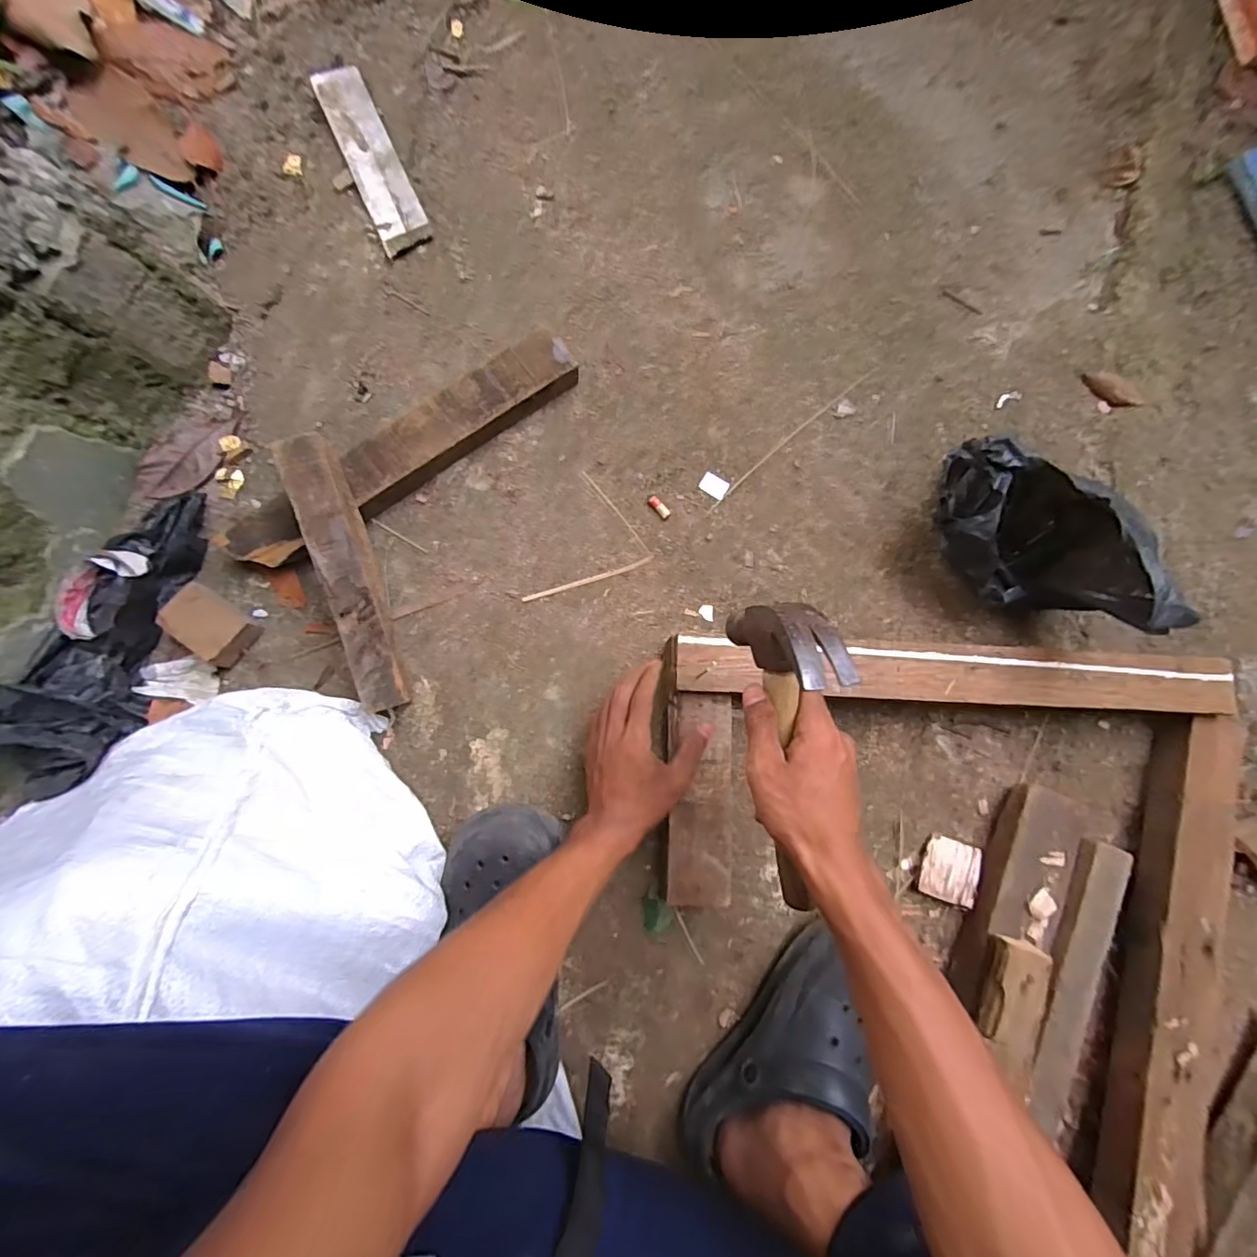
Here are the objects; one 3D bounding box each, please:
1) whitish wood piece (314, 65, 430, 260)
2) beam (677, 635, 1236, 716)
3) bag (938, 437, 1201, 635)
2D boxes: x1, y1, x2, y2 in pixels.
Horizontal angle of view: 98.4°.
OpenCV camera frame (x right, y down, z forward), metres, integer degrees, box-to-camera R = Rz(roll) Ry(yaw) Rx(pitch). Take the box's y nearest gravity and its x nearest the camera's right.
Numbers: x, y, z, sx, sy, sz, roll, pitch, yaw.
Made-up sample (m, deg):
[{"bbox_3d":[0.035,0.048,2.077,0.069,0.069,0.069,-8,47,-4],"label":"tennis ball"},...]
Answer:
[{"bbox_3d":[-0.292,-0.534,0.614,0.055,0.015,0.231,-24,86,-3],"label":"whitish wood piece"},{"bbox_3d":[0.321,0.045,0.533,0.550,0.019,0.056,3,85,-1],"label":"beam"},{"bbox_3d":[0.406,-0.085,0.536,0.186,0.164,0.174,2,85,-1],"label":"bag"}]

